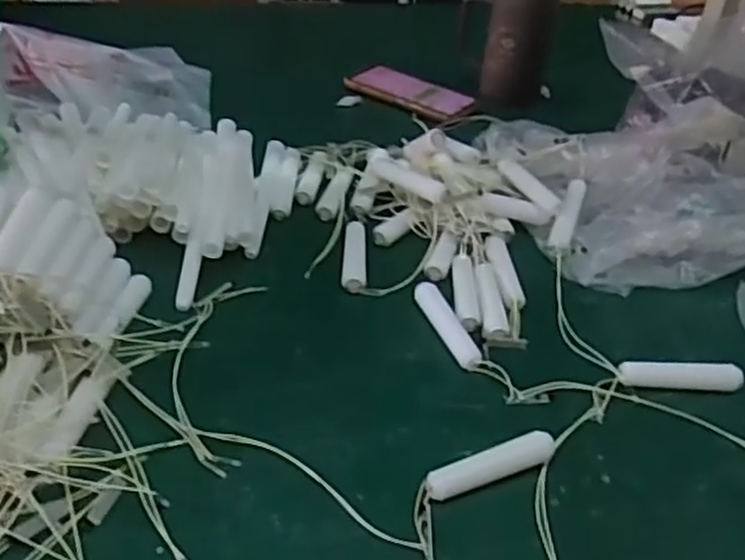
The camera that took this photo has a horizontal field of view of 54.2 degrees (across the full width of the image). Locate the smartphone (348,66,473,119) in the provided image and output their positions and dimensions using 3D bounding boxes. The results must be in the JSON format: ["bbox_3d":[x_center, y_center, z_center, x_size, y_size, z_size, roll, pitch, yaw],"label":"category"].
[{"bbox_3d":[0.045,-0.242,0.929,0.159,0.010,0.076,24,40,21],"label":"smartphone"}]

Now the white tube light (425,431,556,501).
[{"bbox_3d":[0.074,0.116,0.457,0.089,0.018,0.019,-11,40,-22],"label":"white tube light"}]

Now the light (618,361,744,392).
[{"bbox_3d":[0.228,0.073,0.541,0.090,0.022,0.018,5,37,-3],"label":"light"}]

